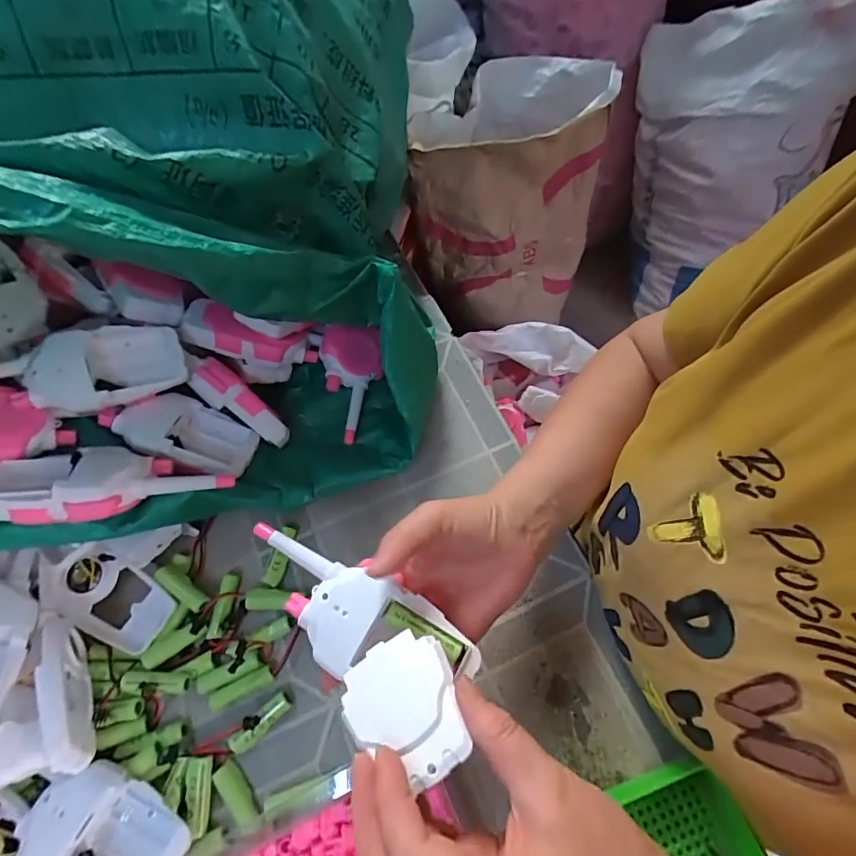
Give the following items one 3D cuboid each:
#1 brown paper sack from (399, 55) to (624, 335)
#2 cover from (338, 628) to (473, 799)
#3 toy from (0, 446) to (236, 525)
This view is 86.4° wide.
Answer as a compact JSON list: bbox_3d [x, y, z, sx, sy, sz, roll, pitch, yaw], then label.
[{"bbox_3d":[0.159,-0.470,1.018,0.394,0.488,0.243,-11,66,-2],"label":"brown paper sack"},{"bbox_3d":[-0.014,0.145,0.237,0.058,0.004,0.067,-25,50,-4],"label":"cover"},{"bbox_3d":[-0.239,0.038,0.340,0.167,0.037,0.061,-1,65,-14],"label":"toy"}]

